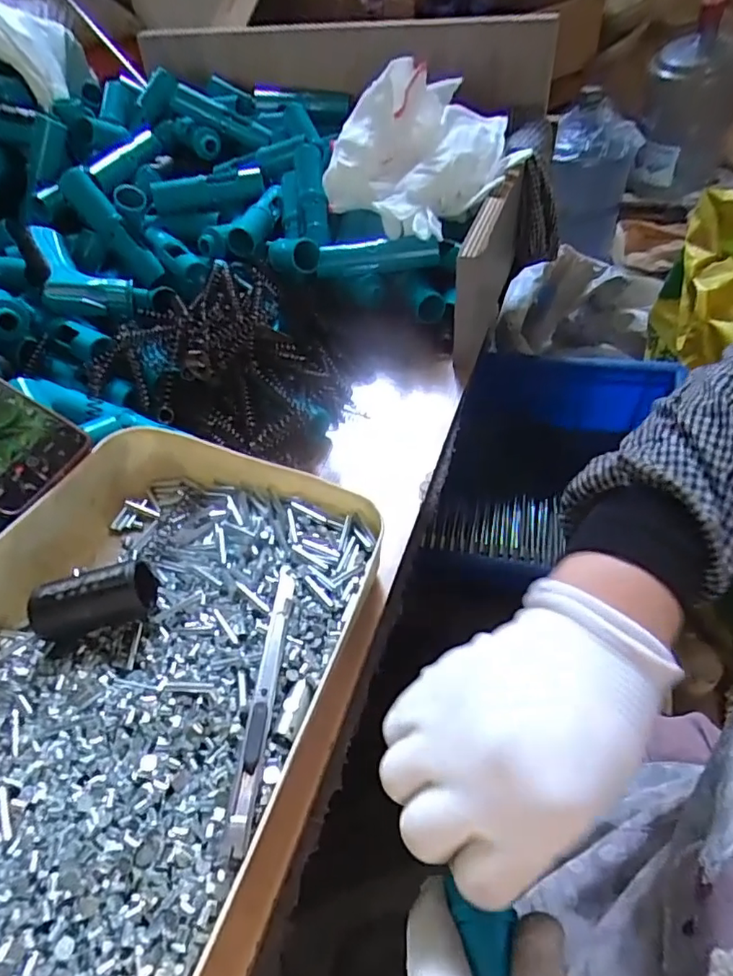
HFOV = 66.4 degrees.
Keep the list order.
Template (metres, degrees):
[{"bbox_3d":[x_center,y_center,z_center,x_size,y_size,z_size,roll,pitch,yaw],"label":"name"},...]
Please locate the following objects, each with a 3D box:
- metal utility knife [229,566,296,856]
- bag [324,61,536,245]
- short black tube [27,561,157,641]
[{"bbox_3d":[-0.051,0.100,0.285,0.012,0.016,0.145,-2,47,5],"label":"metal utility knife"},{"bbox_3d":[0.063,-0.325,0.550,0.194,0.120,0.143,-28,50,-19],"label":"bag"},{"bbox_3d":[-0.156,0.066,0.323,0.065,0.030,0.031,-12,47,-5],"label":"short black tube"}]

